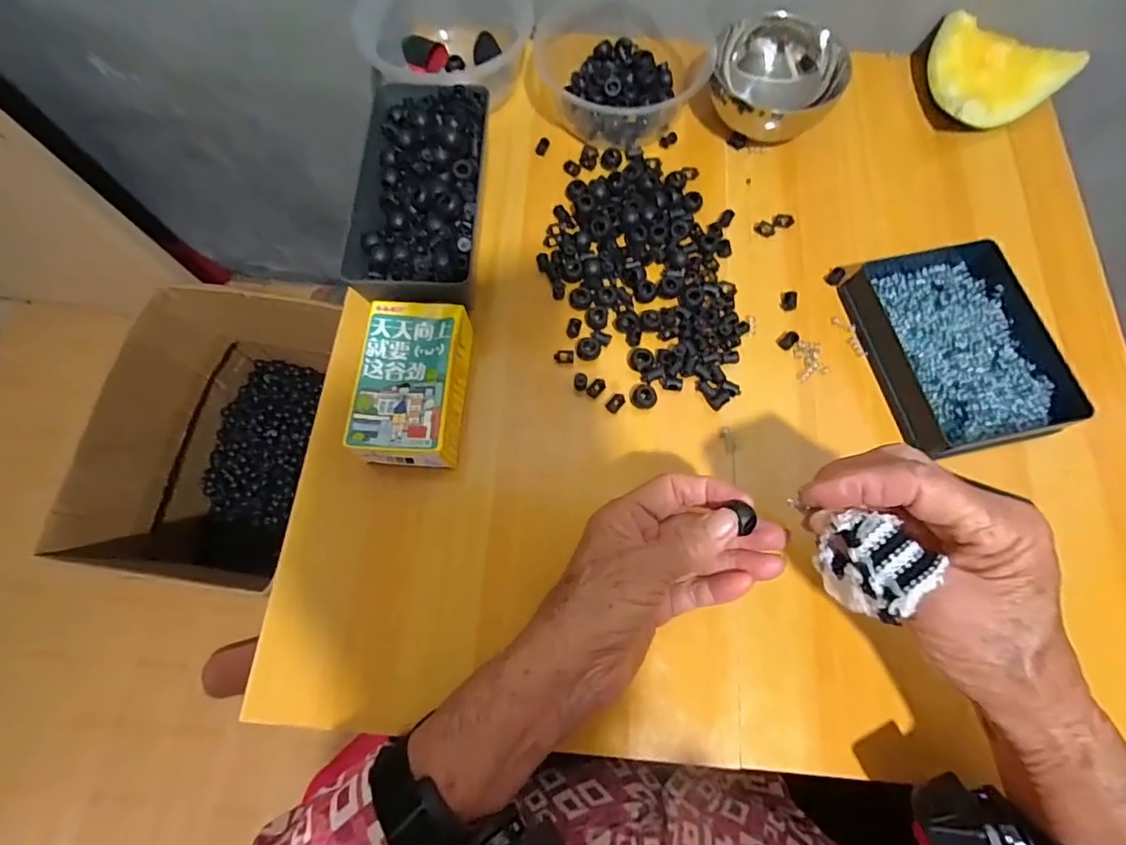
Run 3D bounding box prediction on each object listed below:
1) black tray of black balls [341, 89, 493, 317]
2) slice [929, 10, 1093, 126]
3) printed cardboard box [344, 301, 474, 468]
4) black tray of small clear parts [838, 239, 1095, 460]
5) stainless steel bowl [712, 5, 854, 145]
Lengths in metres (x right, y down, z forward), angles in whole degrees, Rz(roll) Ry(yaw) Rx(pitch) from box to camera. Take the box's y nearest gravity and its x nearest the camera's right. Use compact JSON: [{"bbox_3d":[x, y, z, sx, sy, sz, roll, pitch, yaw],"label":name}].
[{"bbox_3d":[-0.107,-0.168,0.392,0.096,0.053,0.191,2,71,-1],"label":"black tray of black balls"},{"bbox_3d":[0.376,-0.291,0.445,0.116,0.044,0.097,18,72,4],"label":"slice"},{"bbox_3d":[-0.102,-0.026,0.351,0.064,0.044,0.105,4,71,0],"label":"printed cardboard box"},{"bbox_3d":[0.281,-0.058,0.369,0.109,0.032,0.153,-11,72,-5],"label":"black tray of small clear parts"},{"bbox_3d":[0.173,-0.278,0.425,0.103,0.066,0.086,27,73,7],"label":"stainless steel bowl"}]

